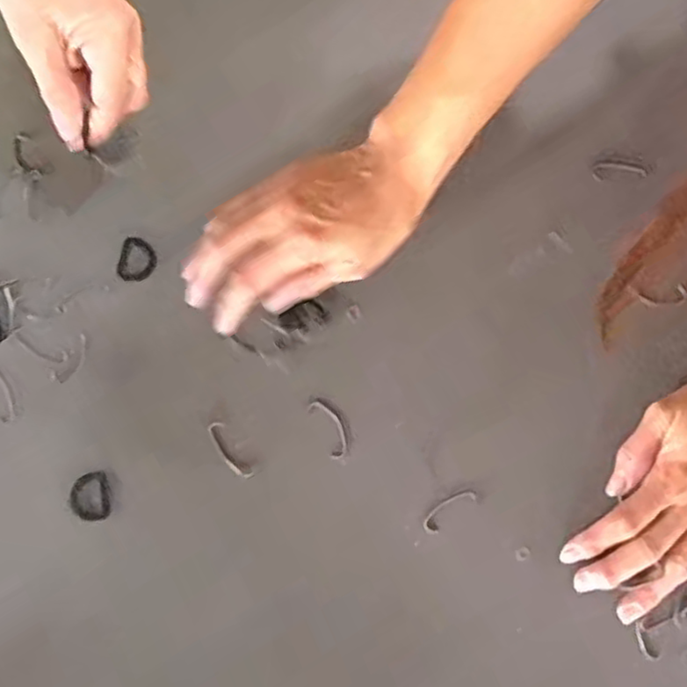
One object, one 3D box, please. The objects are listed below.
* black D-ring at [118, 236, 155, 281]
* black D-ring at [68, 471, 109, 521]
[{"bbox_3d":[-0.134,-0.054,0.446,0.024,0.004,0.028,12,81,4],"label":"black D-ring"},{"bbox_3d":[-0.159,0.096,0.428,0.024,0.006,0.029,-6,80,-4],"label":"black D-ring"}]

